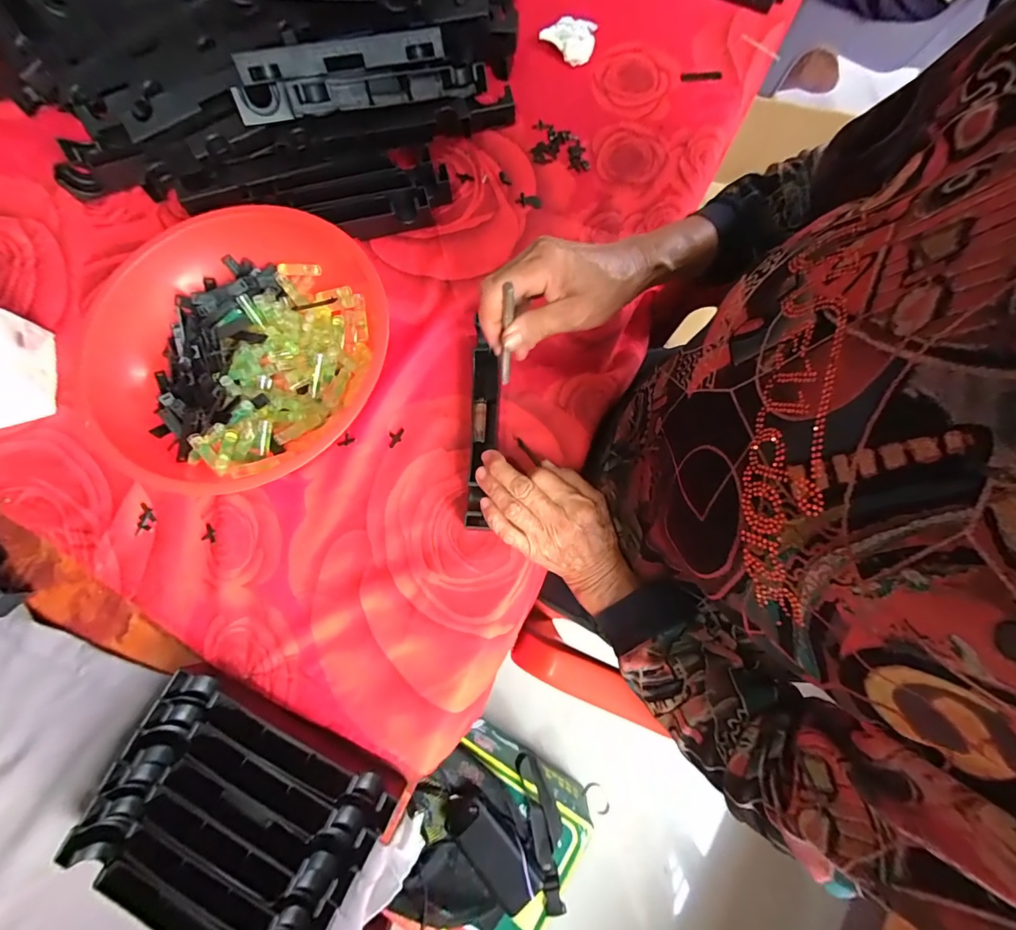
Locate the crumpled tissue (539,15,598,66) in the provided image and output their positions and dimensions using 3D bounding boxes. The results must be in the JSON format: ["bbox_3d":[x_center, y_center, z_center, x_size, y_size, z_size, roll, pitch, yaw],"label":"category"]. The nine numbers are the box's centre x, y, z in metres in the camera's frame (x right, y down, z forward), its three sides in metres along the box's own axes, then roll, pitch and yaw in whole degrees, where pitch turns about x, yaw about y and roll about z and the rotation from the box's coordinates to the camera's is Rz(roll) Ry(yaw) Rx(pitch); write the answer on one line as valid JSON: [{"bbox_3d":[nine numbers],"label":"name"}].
[{"bbox_3d":[0.069,-0.490,0.508,0.058,0.029,0.035,13,77,5],"label":"crumpled tissue"}]

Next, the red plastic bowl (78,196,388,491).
[{"bbox_3d":[-0.220,-0.091,0.391,0.233,0.076,0.238,0,76,2],"label":"red plastic bowl"}]

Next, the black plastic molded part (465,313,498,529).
[{"bbox_3d":[-0.023,-0.038,0.393,0.022,0.027,0.189,2,72,2],"label":"black plastic molded part"}]

